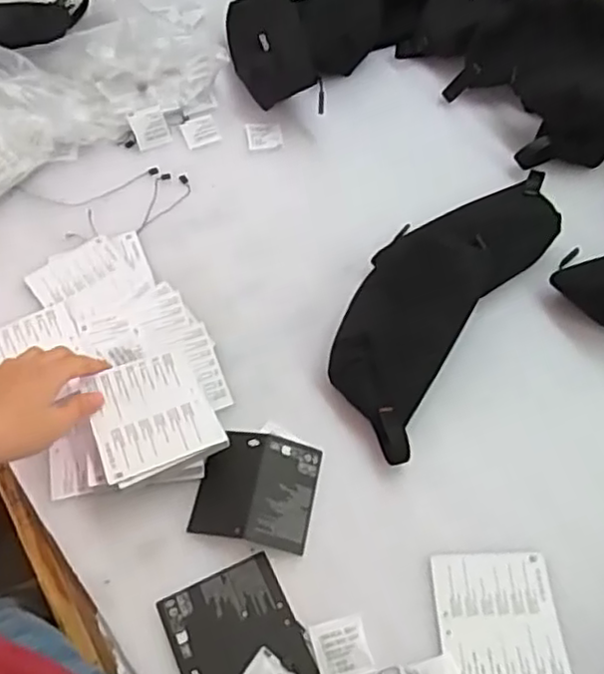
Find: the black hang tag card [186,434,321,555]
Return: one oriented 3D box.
[{"bbox_3d":[-0.036,0.122,0.550,0.092,0.015,0.086,10,58,5],"label":"black hang tag card"}]

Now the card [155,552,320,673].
[{"bbox_3d":[-0.048,0.219,0.492,0.088,0.004,0.097,-22,60,-15],"label":"card"}]

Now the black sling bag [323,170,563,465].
[{"bbox_3d":[0.133,-0.051,0.645,0.119,0.039,0.333,32,62,17],"label":"black sling bag"}]

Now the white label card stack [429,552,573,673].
[{"bbox_3d":[0.147,0.212,0.505,0.088,0.005,0.098,-2,55,-2],"label":"white label card stack"}]

